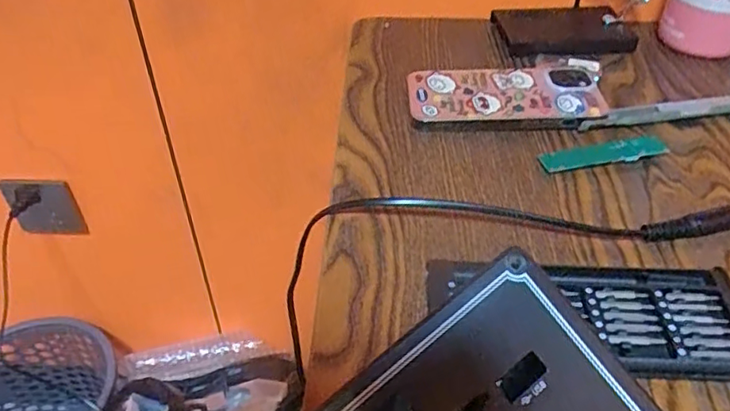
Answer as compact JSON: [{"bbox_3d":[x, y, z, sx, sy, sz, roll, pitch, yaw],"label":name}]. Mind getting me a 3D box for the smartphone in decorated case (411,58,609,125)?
[{"bbox_3d":[0.111,-0.087,0.447,0.154,0.017,0.084,-3,43,-2],"label":"smartphone in decorated case"}]

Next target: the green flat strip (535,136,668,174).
[{"bbox_3d":[0.161,-0.035,0.394,0.086,0.006,0.017,-10,61,-7],"label":"green flat strip"}]

